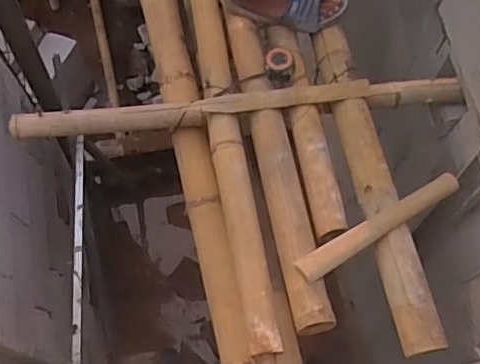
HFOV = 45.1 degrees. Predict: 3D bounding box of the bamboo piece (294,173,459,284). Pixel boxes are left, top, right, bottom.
[{"bbox_3d":[0.276,0.085,1.143,0.375,0.043,0.054,-31,72,-12],"label":"bamboo piece"}]

